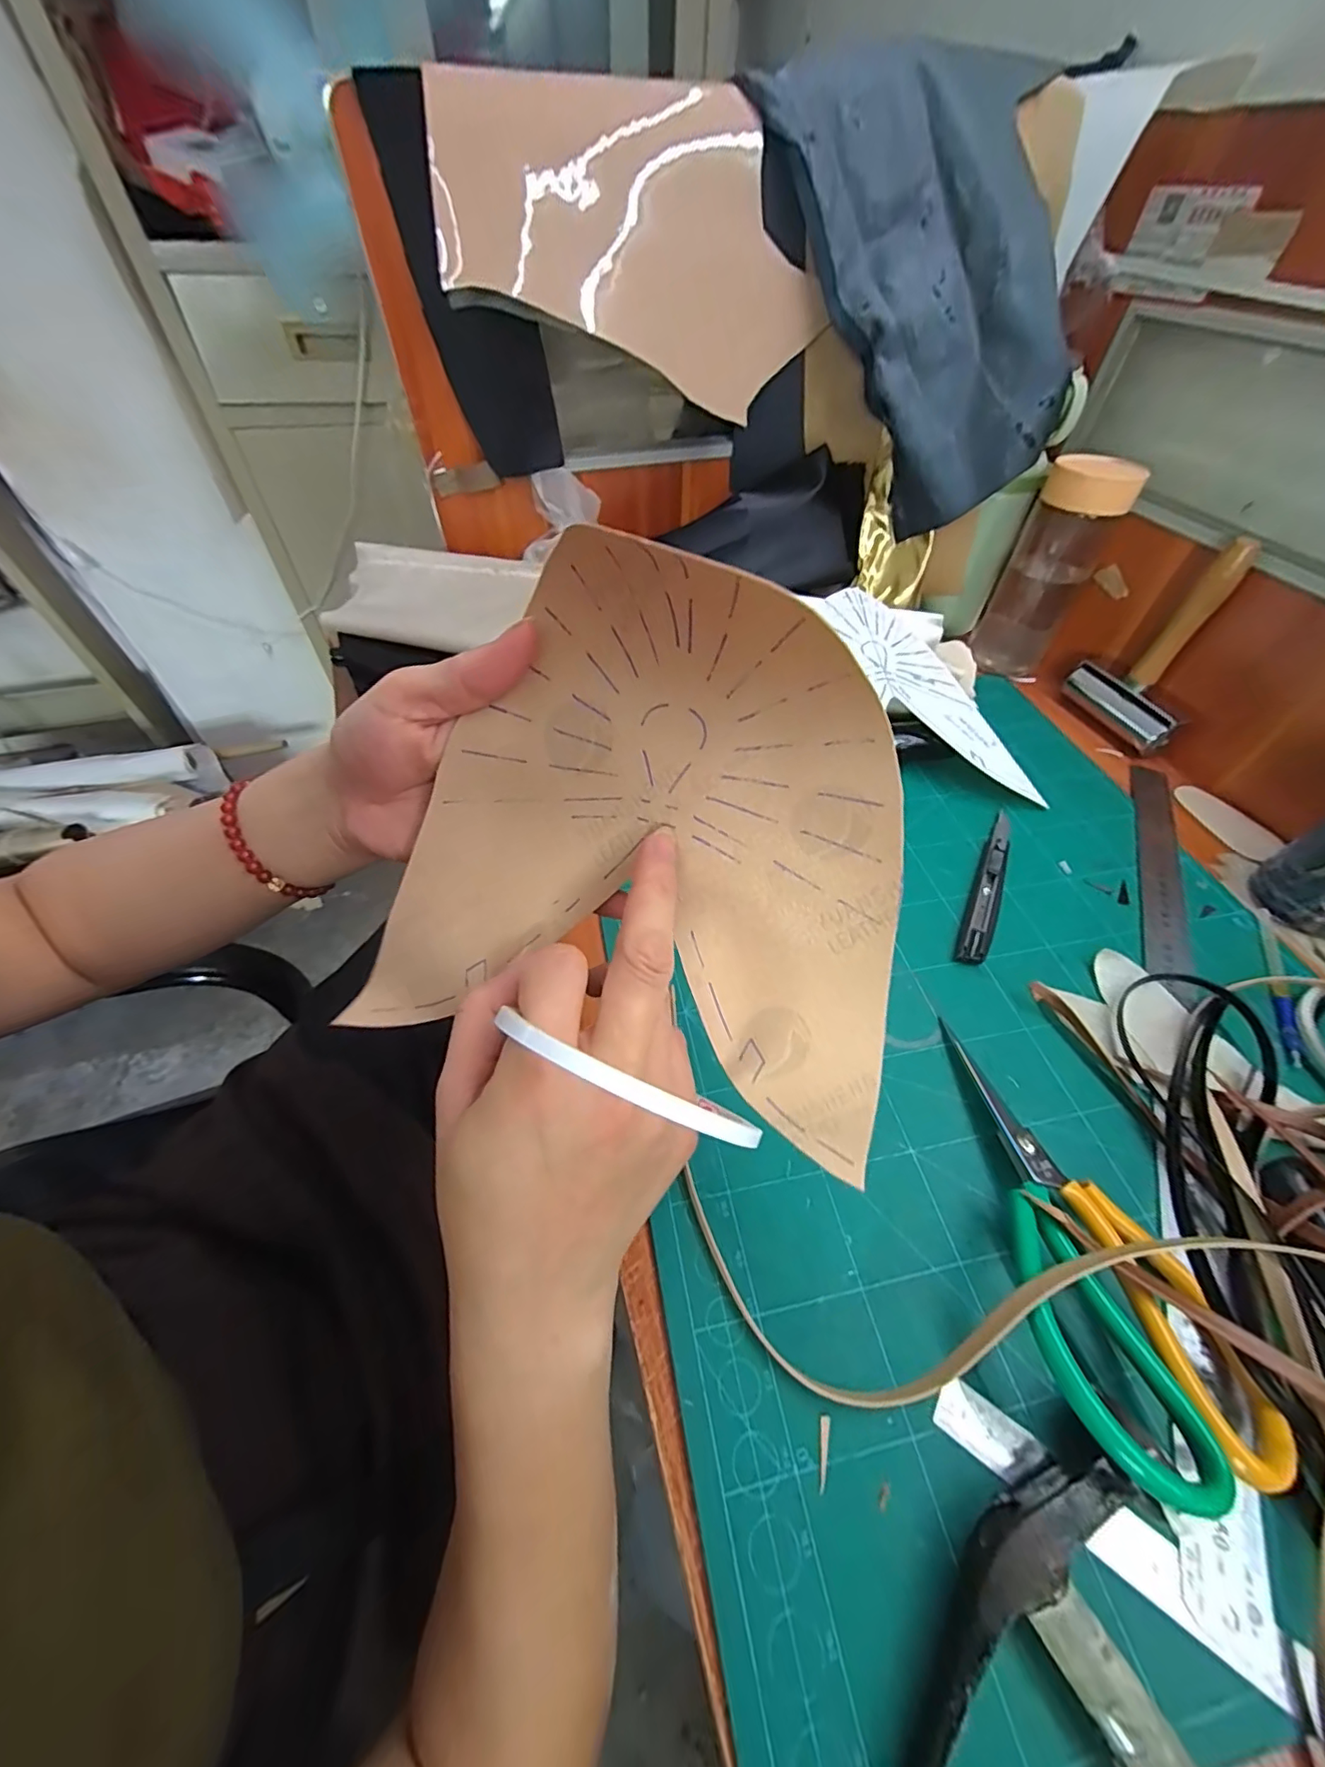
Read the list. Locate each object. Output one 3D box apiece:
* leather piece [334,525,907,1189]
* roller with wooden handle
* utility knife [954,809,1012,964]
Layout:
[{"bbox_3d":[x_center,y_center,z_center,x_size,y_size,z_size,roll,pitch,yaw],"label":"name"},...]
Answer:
[{"bbox_3d":[-0.006,-0.005,0.201,0.208,0.189,0.046,17,14,8],"label":"leather piece"},{"bbox_3d":[0.427,-0.202,0.477,0.032,0.156,0.103,-17,53,-13],"label":"roller with wooden handle"},{"bbox_3d":[0.238,-0.001,0.406,0.020,0.008,0.154,23,55,18],"label":"utility knife"}]

